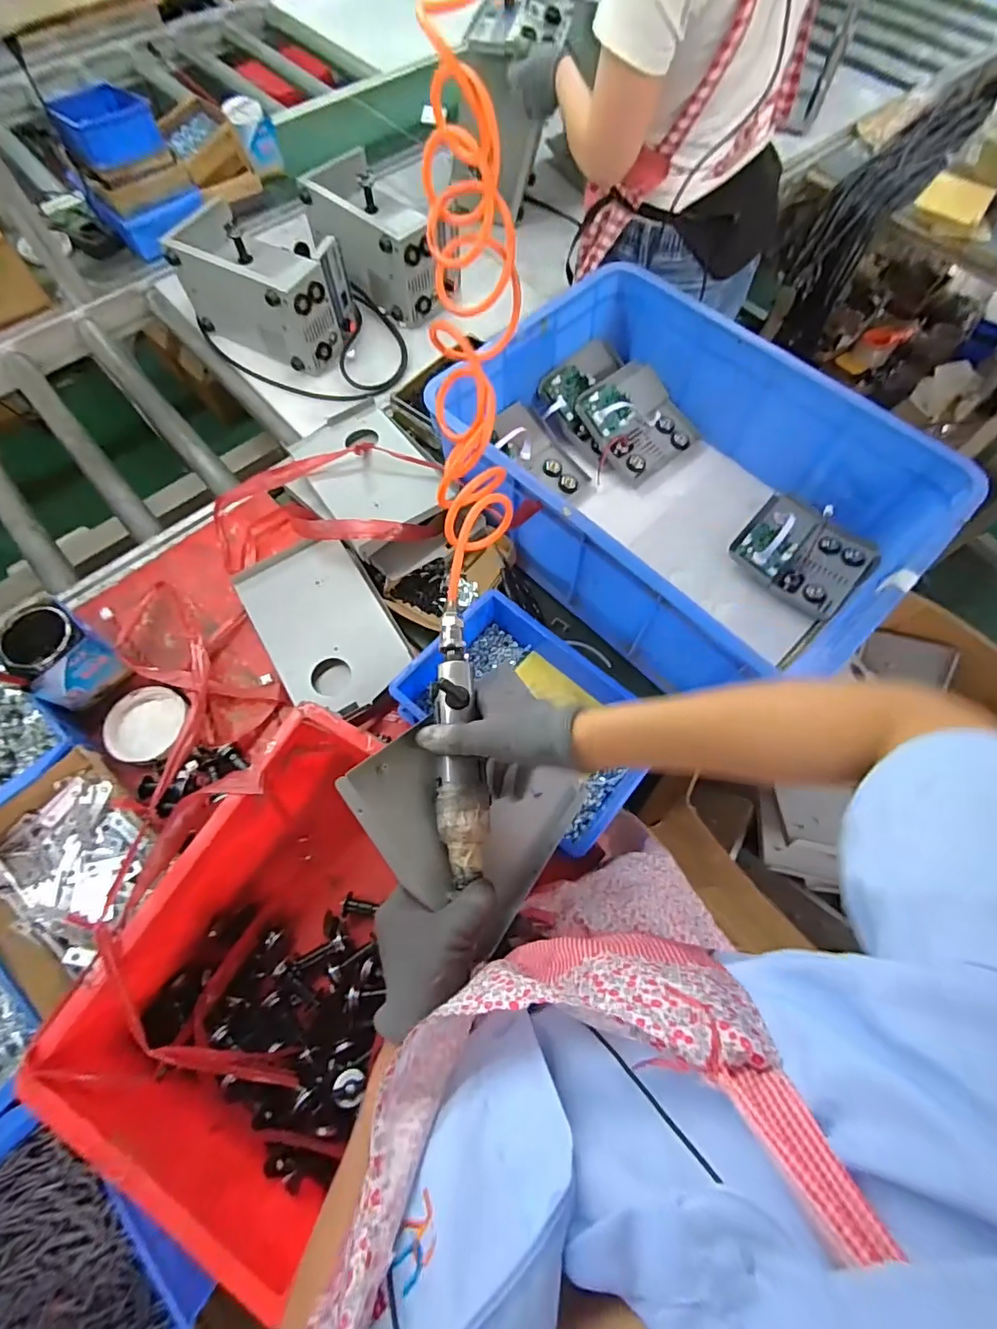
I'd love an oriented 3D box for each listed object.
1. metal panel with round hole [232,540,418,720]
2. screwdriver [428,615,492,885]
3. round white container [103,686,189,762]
[{"bbox_3d":[-0.244,-0.053,0.755,0.171,0.042,0.274,-29,71,-12],"label":"metal panel with round hole"},{"bbox_3d":[-0.032,0.055,0.427,0.038,0.030,0.219,-4,66,-3],"label":"screwdriver"},{"bbox_3d":[-0.476,0.080,0.714,0.092,0.027,0.101,0,67,-1],"label":"round white container"}]

